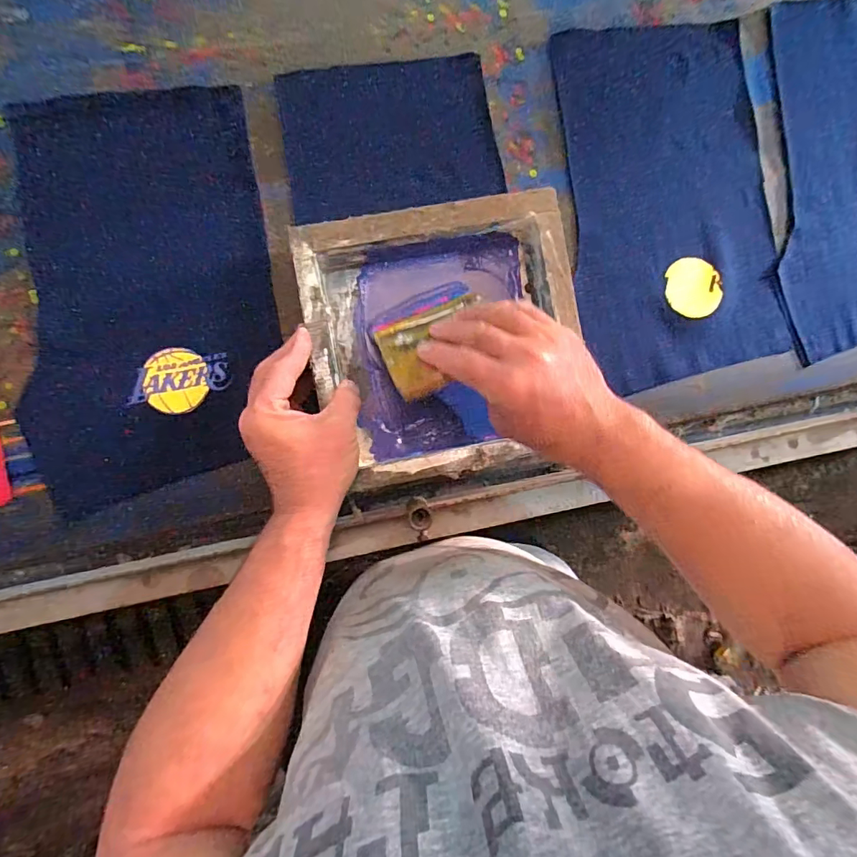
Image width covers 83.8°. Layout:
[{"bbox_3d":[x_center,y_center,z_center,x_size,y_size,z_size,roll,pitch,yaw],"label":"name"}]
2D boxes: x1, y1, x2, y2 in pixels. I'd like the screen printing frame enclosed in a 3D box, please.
[{"bbox_3d":[0.015,-0.078,0.440,0.234,0.055,0.229,-10,91,-5],"label":"screen printing frame"}]

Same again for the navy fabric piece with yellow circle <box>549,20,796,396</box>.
[{"bbox_3d":[0.246,-0.231,0.489,0.210,0.011,0.353,-11,91,-5],"label":"navy fabric piece with yellow circle"}]

